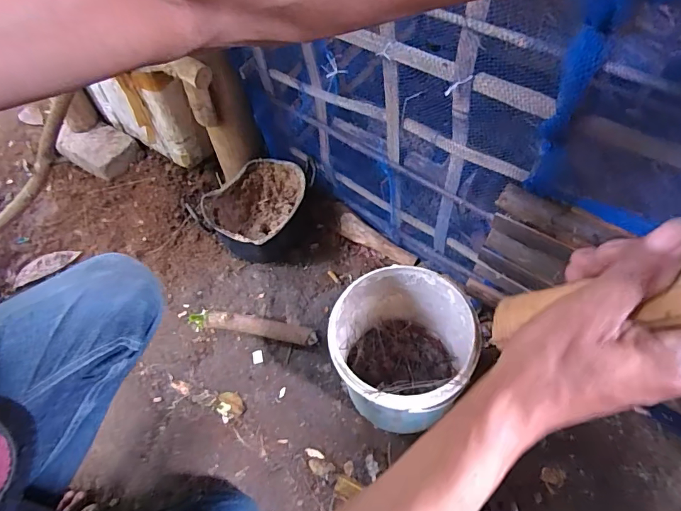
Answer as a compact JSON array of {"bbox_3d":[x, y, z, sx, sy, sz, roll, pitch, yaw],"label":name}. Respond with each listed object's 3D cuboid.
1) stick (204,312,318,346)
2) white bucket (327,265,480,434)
[{"bbox_3d":[-0.136,0.123,0.736,0.190,0.032,0.029,6,57,9],"label":"stick"},{"bbox_3d":[0.080,0.138,0.619,0.171,0.188,0.174,-2,56,3],"label":"white bucket"}]

